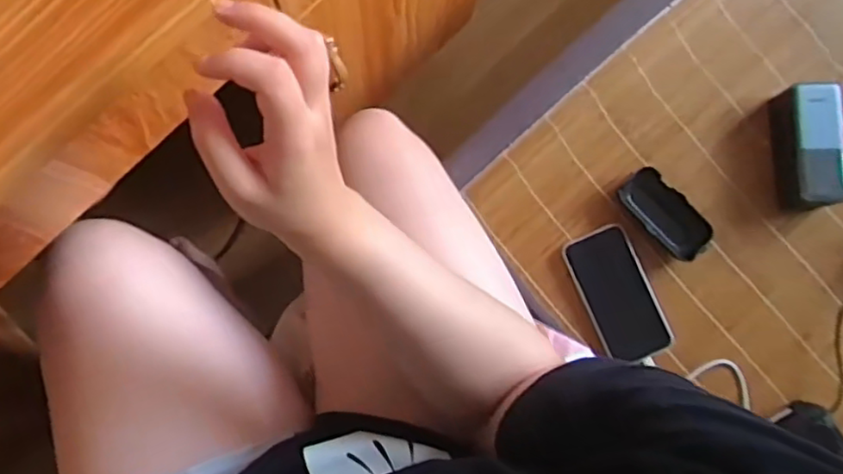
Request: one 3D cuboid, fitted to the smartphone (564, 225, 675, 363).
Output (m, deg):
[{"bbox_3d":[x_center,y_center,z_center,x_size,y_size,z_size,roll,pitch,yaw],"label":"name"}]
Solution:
[{"bbox_3d":[0.225,0.066,0.758,0.078,0.014,0.152,-22,85,-5],"label":"smartphone"}]

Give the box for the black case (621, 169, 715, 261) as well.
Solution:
[{"bbox_3d":[0.285,-0.026,0.764,0.121,0.027,0.059,41,84,2],"label":"black case"}]

